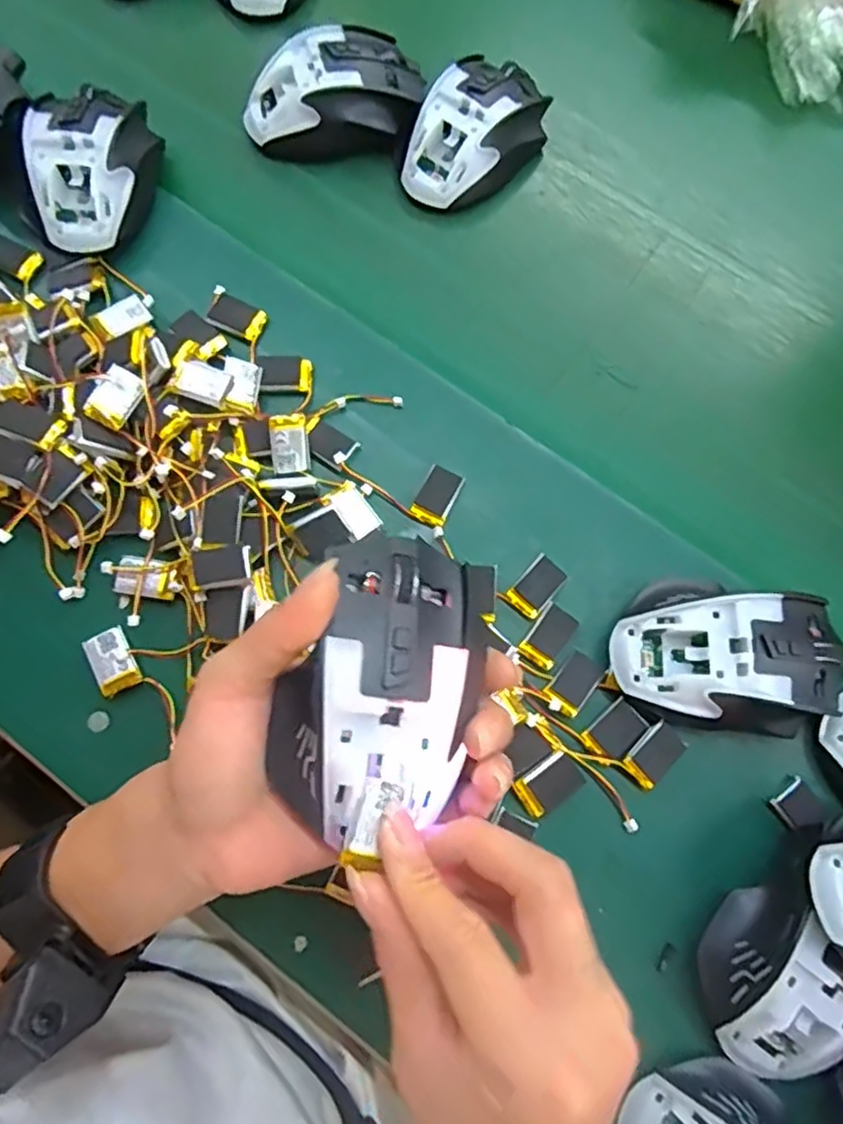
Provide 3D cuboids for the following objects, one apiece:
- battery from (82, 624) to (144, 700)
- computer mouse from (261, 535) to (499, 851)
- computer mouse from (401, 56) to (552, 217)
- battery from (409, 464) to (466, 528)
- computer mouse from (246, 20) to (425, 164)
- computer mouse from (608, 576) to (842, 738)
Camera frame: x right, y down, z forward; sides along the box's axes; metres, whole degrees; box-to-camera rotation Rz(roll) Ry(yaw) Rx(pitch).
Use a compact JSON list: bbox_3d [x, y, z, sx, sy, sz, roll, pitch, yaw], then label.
[{"bbox_3d":[-0.160,0.052,0.339,0.021,0.010,0.032,-27,77,-8],"label":"battery"},{"bbox_3d":[-0.014,0.046,0.242,0.069,0.045,0.111,20,75,4],"label":"computer mouse"},{"bbox_3d":[0.035,-0.277,0.422,0.063,0.040,0.107,38,77,8],"label":"computer mouse"},{"bbox_3d":[0.009,-0.037,0.362,0.020,0.004,0.032,27,76,6],"label":"battery"},{"bbox_3d":[-0.058,-0.308,0.422,0.116,0.034,0.072,-4,75,-2],"label":"computer mouse"},{"bbox_3d":[0.156,0.049,0.324,0.117,0.039,0.069,6,75,0],"label":"computer mouse"}]

